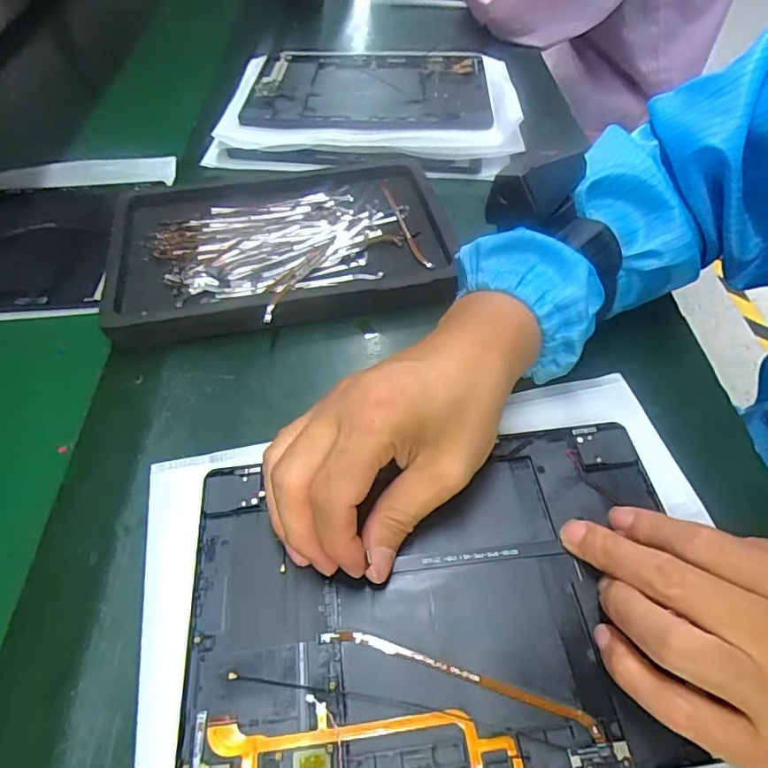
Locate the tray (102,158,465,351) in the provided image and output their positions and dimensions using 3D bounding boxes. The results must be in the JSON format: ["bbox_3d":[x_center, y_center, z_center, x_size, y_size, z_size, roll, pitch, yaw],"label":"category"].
[{"bbox_3d":[-0.079,-0.109,0.384,0.248,0.026,0.175,-9,54,-5],"label":"tray"}]

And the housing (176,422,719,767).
[{"bbox_3d":[0.026,0.097,0.240,0.229,0.007,0.149,-7,54,-3],"label":"housing"}]

